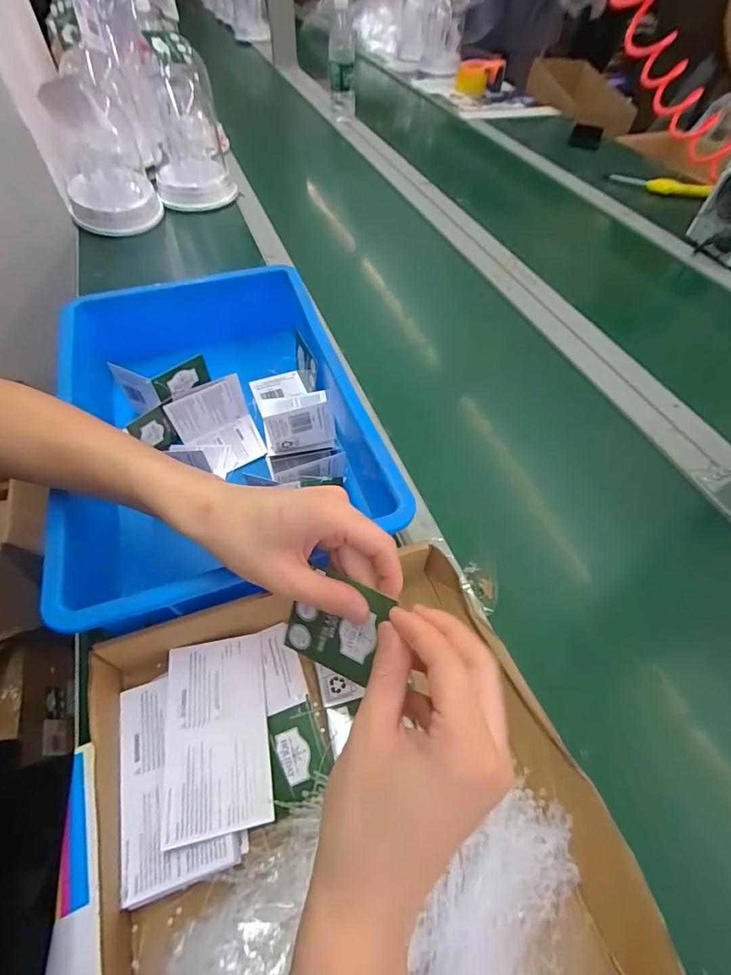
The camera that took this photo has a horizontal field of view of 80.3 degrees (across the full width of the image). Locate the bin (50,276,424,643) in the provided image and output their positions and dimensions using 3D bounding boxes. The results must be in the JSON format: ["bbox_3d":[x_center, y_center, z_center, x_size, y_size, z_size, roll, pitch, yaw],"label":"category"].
[{"bbox_3d":[-0.157,-0.063,0.460,0.283,0.108,0.408,-17,56,-14],"label":"bin"}]

